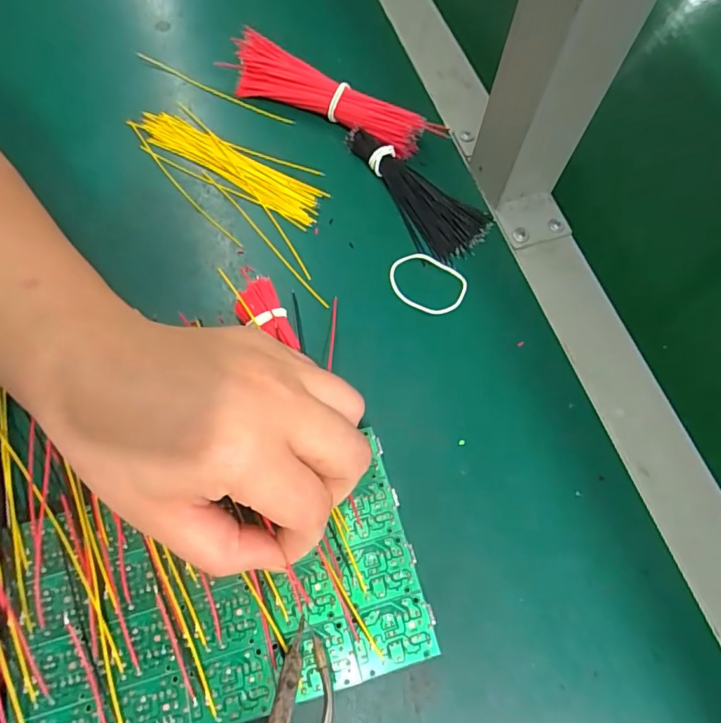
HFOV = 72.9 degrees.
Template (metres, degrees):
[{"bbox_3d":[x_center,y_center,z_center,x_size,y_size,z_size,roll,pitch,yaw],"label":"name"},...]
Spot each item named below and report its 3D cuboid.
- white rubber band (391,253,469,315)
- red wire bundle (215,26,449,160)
[{"bbox_3d":[0.038,-0.045,0.282,0.045,0.004,0.034,20,70,7],"label":"white rubber band"},{"bbox_3d":[-0.022,-0.173,0.320,0.150,0.023,0.034,26,71,9],"label":"red wire bundle"}]

